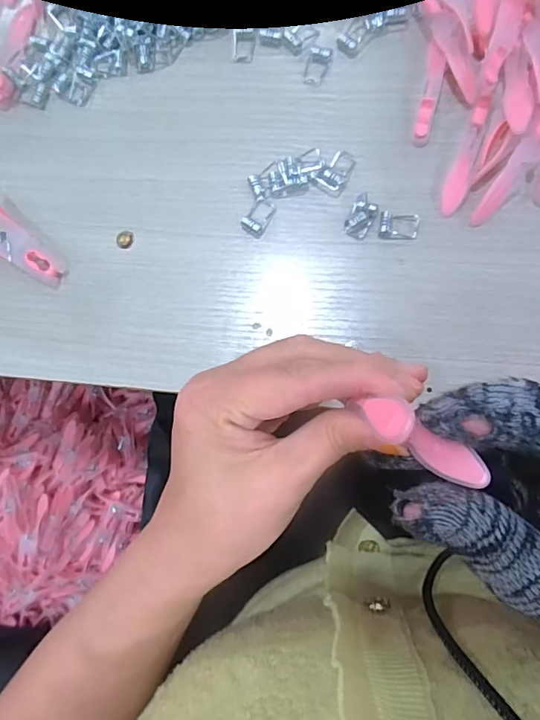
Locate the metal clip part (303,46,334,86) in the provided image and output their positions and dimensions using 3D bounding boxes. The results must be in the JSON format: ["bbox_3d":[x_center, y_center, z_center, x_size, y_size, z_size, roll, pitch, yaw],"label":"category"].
[{"bbox_3d":[0.031,-0.191,0.310,0.015,0.004,0.025,16,85,7],"label":"metal clip part"}]

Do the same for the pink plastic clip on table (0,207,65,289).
[{"bbox_3d":[-0.165,-0.079,0.311,0.077,0.013,0.031,30,87,8],"label":"pink plastic clip on table"}]

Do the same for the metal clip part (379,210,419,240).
[{"bbox_3d":[0.078,-0.081,0.290,0.023,0.004,0.017,8,84,6],"label":"metal clip part"}]

